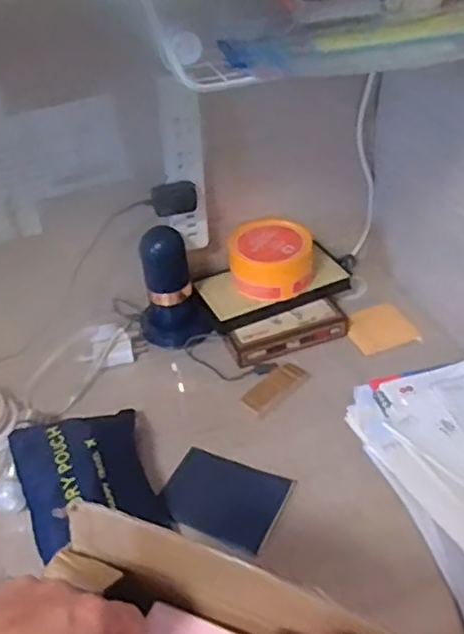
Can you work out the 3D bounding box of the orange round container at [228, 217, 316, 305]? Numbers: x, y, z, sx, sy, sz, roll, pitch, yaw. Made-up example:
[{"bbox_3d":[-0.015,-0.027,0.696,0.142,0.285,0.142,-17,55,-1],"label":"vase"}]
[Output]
[{"bbox_3d":[0.055,-0.082,0.908,0.117,0.068,0.102,-5,38,2],"label":"orange round container"}]

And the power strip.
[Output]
[{"bbox_3d":[-0.058,-0.177,0.816,0.058,0.209,0.027,-26,42,-22],"label":"power strip"}]

